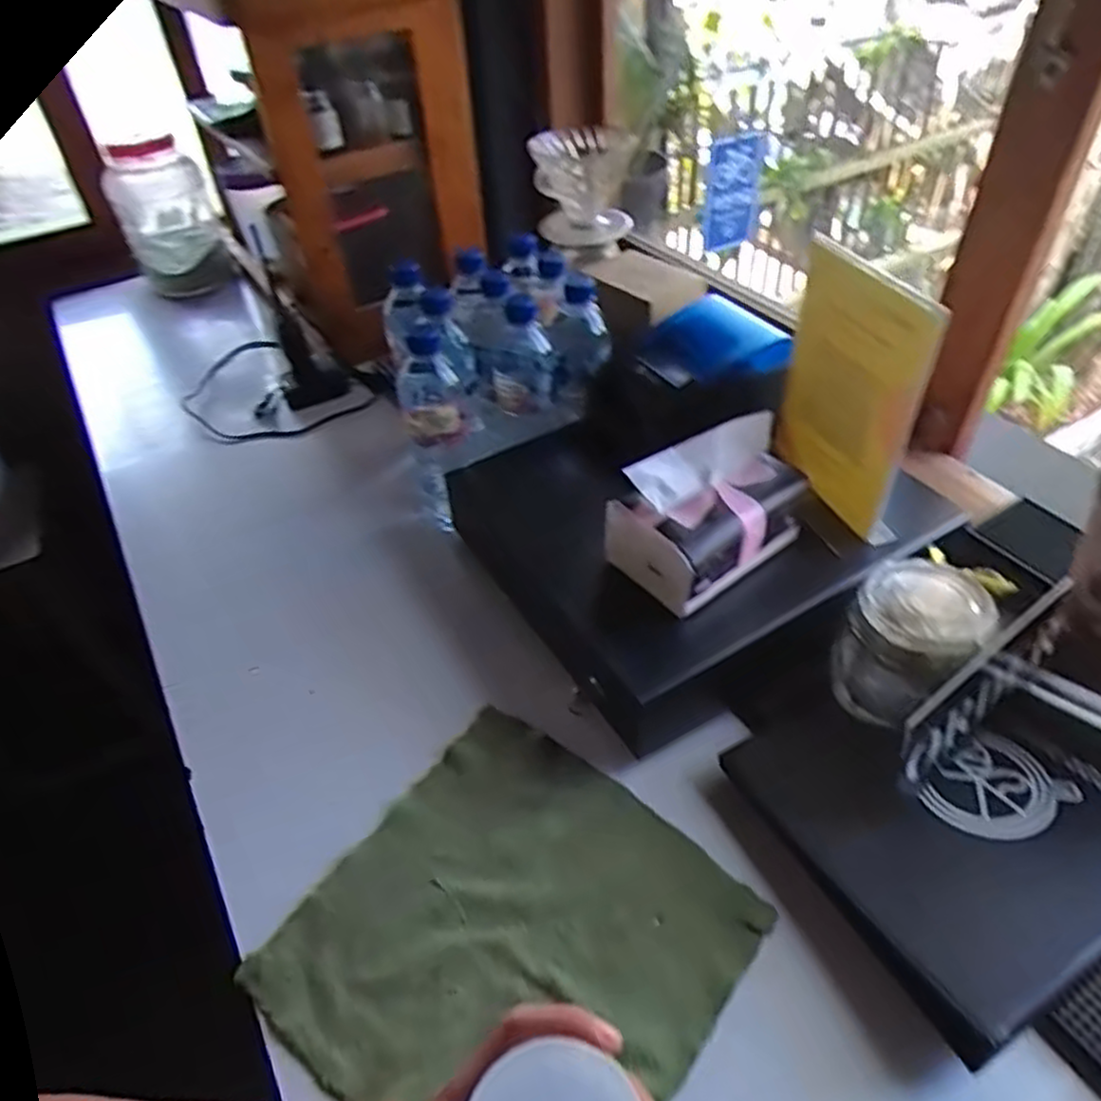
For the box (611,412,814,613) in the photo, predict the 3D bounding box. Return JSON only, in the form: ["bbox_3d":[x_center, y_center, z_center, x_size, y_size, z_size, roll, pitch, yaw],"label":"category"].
[{"bbox_3d":[0.128,-0.035,0.605,0.148,0.092,0.086,-30,49,-24],"label":"box"}]

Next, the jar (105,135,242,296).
[{"bbox_3d":[-0.597,-0.528,1.171,0.145,0.206,0.164,-24,47,-19],"label":"jar"}]

